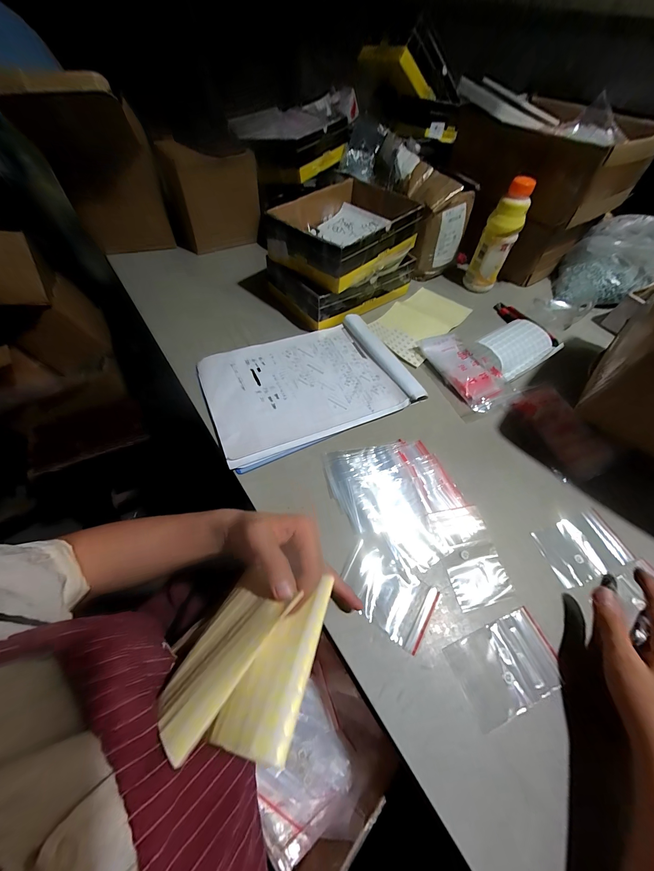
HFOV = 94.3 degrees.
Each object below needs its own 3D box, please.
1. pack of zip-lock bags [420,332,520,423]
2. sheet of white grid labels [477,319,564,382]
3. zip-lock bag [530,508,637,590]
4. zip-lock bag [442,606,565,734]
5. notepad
[{"bbox_3d":[0.246,-0.109,0.519,0.107,0.036,0.165,-14,59,-13],"label":"pack of zip-lock bags"},{"bbox_3d":[0.342,-0.159,0.552,0.131,0.035,0.100,-29,64,-21],"label":"sheet of white grid labels"},{"bbox_3d":[0.317,0.137,0.374,0.101,0.010,0.066,-15,60,-13],"label":"zip-lock bag"},{"bbox_3d":[0.180,0.230,0.304,0.106,0.005,0.067,-16,60,-14],"label":"zip-lock bag"},{"bbox_3d":[-0.030,-0.090,0.494,0.313,0.019,0.221,-20,61,-16],"label":"notepad"}]

